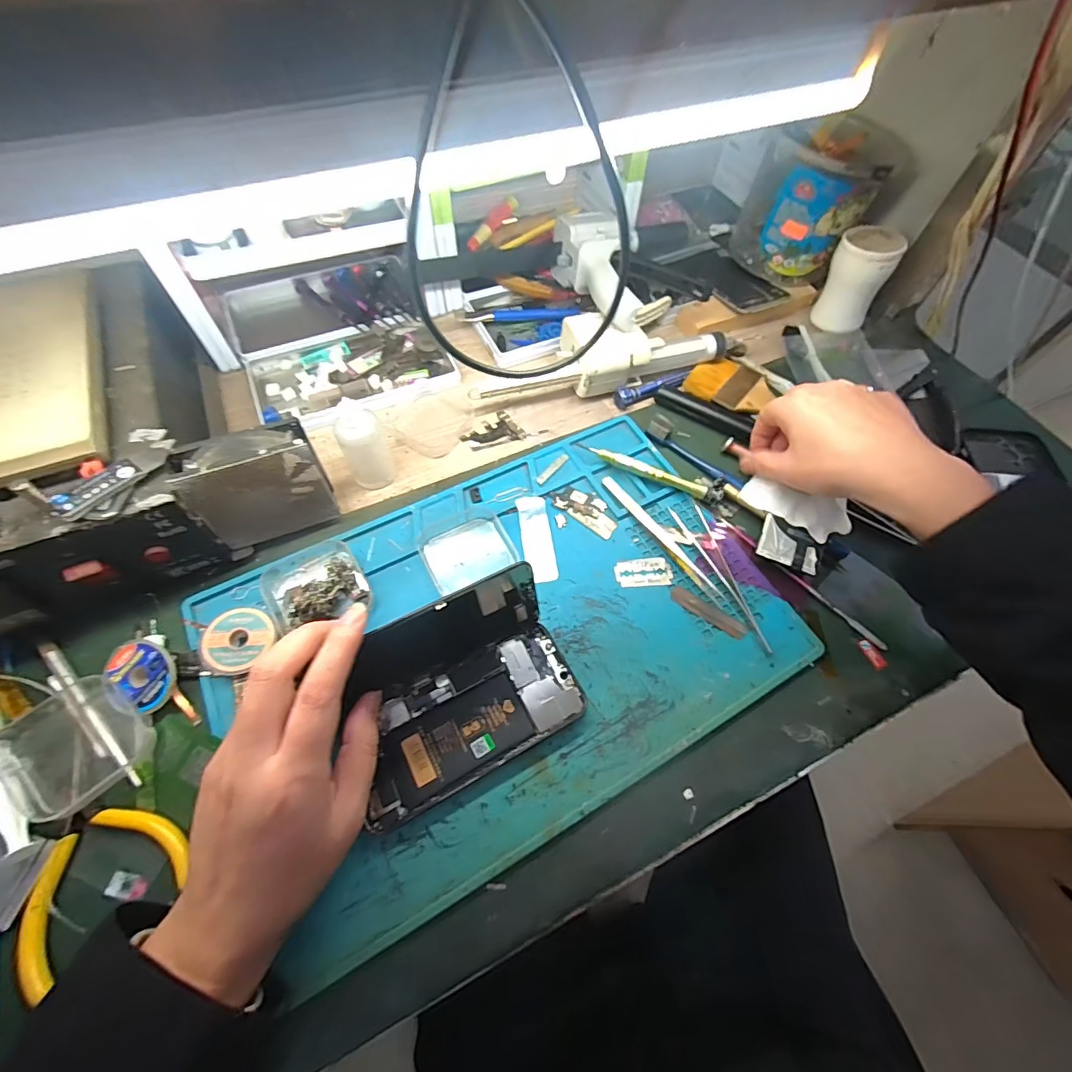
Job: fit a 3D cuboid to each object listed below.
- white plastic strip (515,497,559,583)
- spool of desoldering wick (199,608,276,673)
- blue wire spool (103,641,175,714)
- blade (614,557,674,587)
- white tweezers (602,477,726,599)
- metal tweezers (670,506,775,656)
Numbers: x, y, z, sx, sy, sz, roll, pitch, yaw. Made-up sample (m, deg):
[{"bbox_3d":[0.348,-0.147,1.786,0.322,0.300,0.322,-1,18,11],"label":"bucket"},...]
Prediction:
[{"bbox_3d":[0.001,0.001,0.371,0.023,0.004,0.072,-7,62,-7],"label":"white plastic strip"},{"bbox_3d":[-0.194,0.066,0.316,0.037,0.009,0.041,35,65,16],"label":"spool of desoldering wick"},{"bbox_3d":[-0.243,0.086,0.301,0.042,0.013,0.036,27,63,12],"label":"blue wire spool"},{"bbox_3d":[0.080,0.027,0.362,0.042,0.004,0.023,-3,61,-4],"label":"blade"},{"bbox_3d":[0.095,-0.002,0.375,0.013,0.004,0.124,-34,68,-19],"label":"white tweezers"},{"bbox_3d":[0.137,0.028,0.359,0.022,0.006,0.123,-15,64,-9],"label":"metal tweezers"}]

